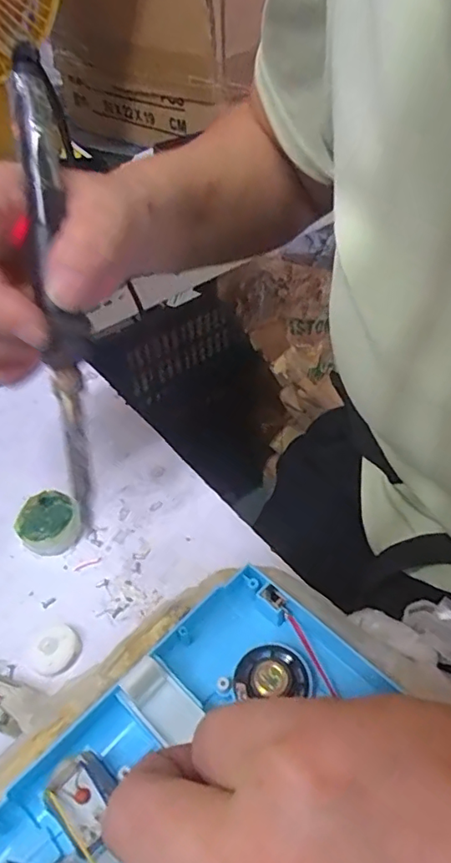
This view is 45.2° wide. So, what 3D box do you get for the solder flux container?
[{"bbox_3d":[-0.095,0.052,0.298,0.036,0.019,0.030,28,54,27],"label":"solder flux container"}]

